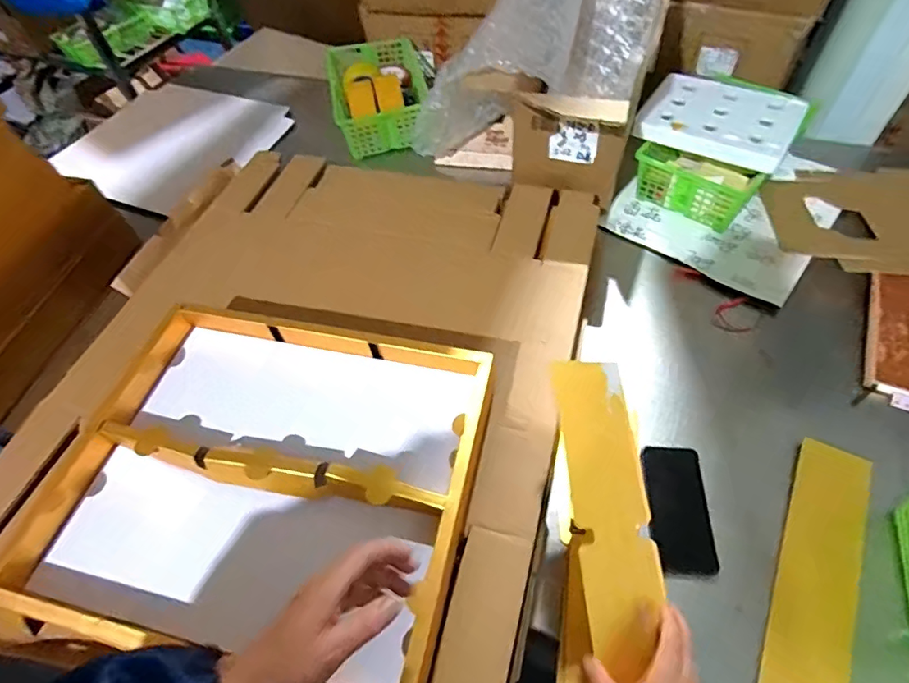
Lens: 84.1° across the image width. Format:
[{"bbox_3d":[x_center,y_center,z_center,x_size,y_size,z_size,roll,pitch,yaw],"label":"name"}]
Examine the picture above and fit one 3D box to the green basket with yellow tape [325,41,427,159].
[{"bbox_3d":[-0.176,-0.581,1.174,0.226,0.099,0.341,-7,56,1],"label":"green basket with yellow tape"}]

